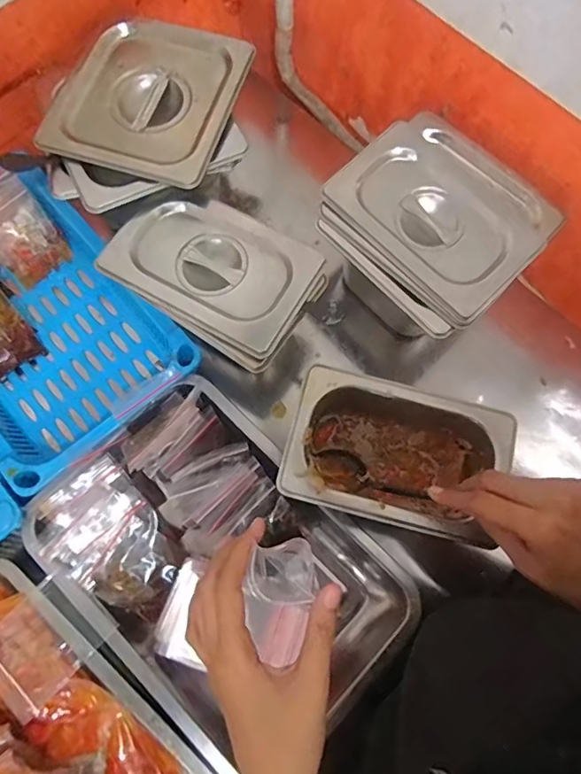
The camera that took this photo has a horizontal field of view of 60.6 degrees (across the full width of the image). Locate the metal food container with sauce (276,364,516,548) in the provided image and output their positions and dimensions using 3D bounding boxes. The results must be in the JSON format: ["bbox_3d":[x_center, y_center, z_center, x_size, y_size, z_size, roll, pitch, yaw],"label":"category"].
[{"bbox_3d":[0.085,0.059,0.421,0.172,0.063,0.110,14,74,2],"label":"metal food container with sauce"}]

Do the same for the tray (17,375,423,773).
[{"bbox_3d":[-0.060,0.152,0.426,0.303,0.068,0.208,43,77,10],"label":"tray"}]

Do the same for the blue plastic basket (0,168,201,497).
[{"bbox_3d":[-0.245,-0.058,0.490,0.197,0.065,0.263,-42,79,-12],"label":"blue plastic basket"}]

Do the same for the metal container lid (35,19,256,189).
[{"bbox_3d":[-0.132,-0.269,0.464,0.158,0.024,0.166,19,74,4],"label":"metal container lid"}]

